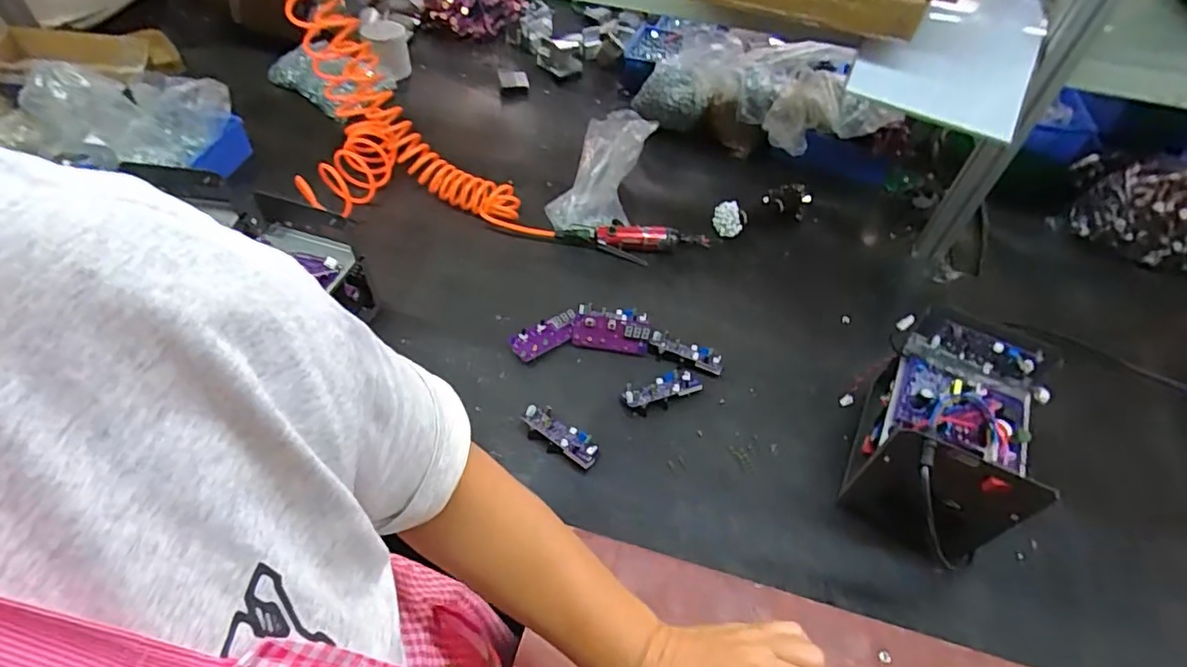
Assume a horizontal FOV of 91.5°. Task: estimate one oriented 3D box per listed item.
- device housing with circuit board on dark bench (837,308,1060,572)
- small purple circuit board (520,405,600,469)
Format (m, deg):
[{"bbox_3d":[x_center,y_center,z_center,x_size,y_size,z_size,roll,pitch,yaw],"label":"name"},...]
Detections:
[{"bbox_3d":[0.412,0.133,0.694,0.161,0.187,0.251,25,56,17],"label":"device housing with circuit board on dark bench"},{"bbox_3d":[-0.044,0.137,0.777,0.111,0.025,0.048,34,59,21],"label":"small purple circuit board"}]

